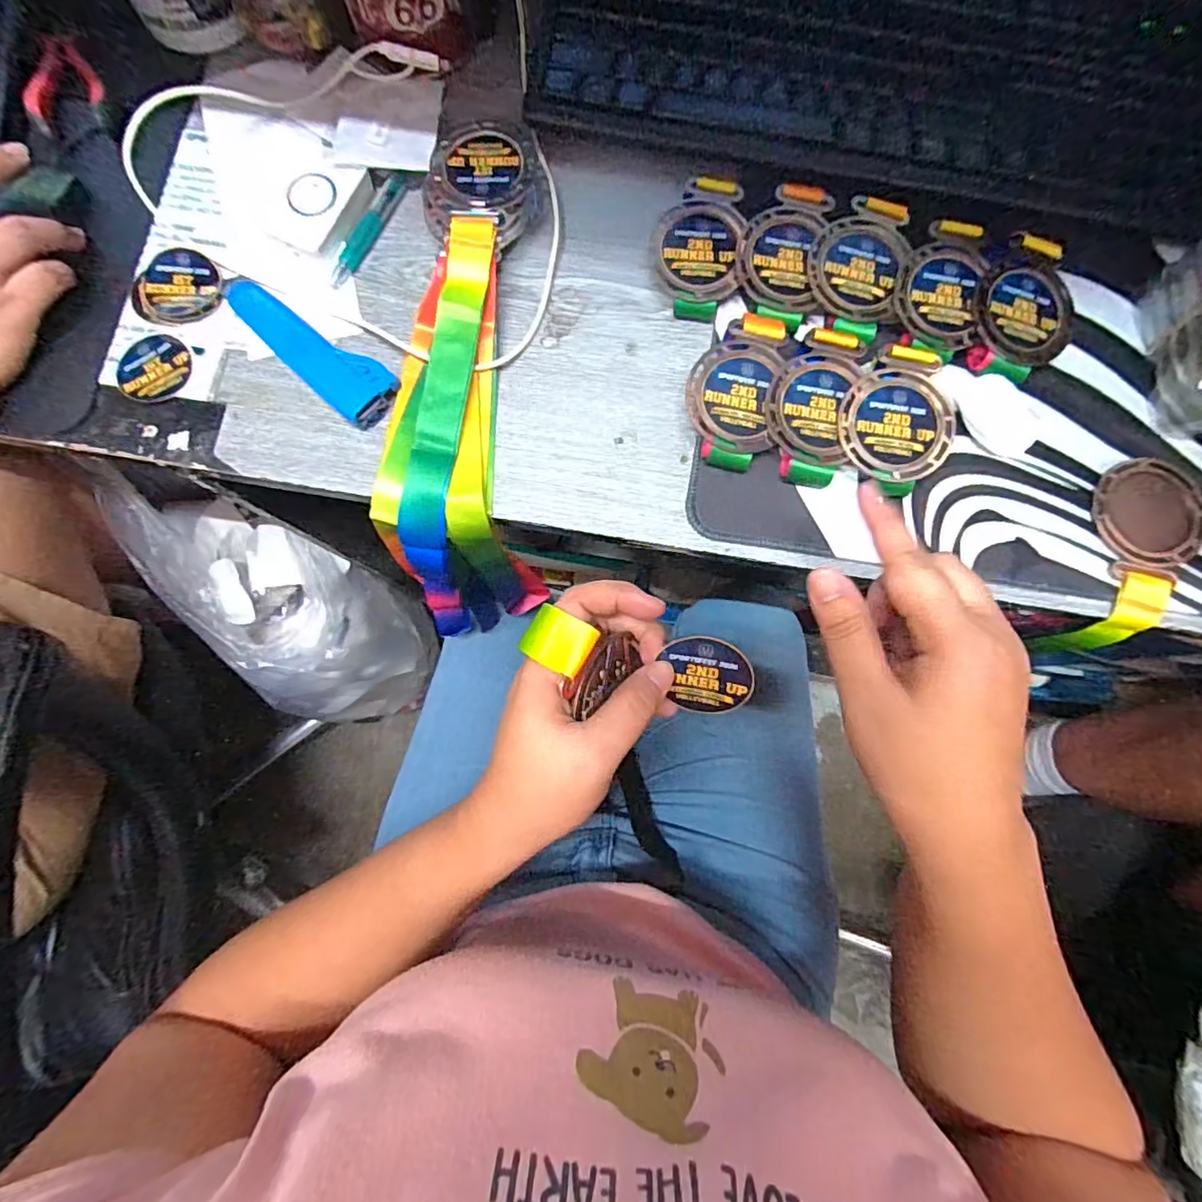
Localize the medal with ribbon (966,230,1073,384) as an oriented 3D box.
[{"bbox_3d":[0.254,-0.174,0.341,0.058,0.016,0.082,29,82,5],"label":"medal with ribbon"}]

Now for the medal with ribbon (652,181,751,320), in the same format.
[{"bbox_3d":[0.061,-0.222,0.359,0.052,0.021,0.082,7,81,2],"label":"medal with ribbon"}]

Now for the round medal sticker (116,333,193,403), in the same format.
[{"bbox_3d":[-0.286,-0.149,0.361,0.046,0.004,0.046,0,81,1],"label":"round medal sticker"}]

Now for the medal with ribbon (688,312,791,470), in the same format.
[{"bbox_3d":[0.079,-0.124,0.344,0.054,0.025,0.090,7,81,2],"label":"medal with ribbon"}]

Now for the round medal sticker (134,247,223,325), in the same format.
[{"bbox_3d":[-0.273,-0.203,0.367,0.059,0.004,0.048,14,90,7],"label":"round medal sticker"}]

